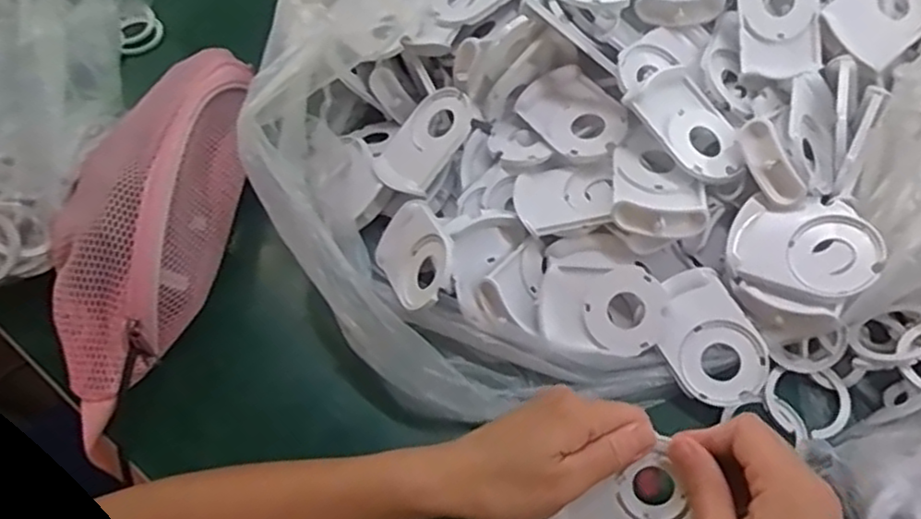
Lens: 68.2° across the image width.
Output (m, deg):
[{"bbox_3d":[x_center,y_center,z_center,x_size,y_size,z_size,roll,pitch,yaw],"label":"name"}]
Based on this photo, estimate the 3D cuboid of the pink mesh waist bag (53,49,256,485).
[{"bbox_3d":[-0.225,-0.025,0.485,0.100,0.085,0.326,0,57,2],"label":"pink mesh waist bag"}]

